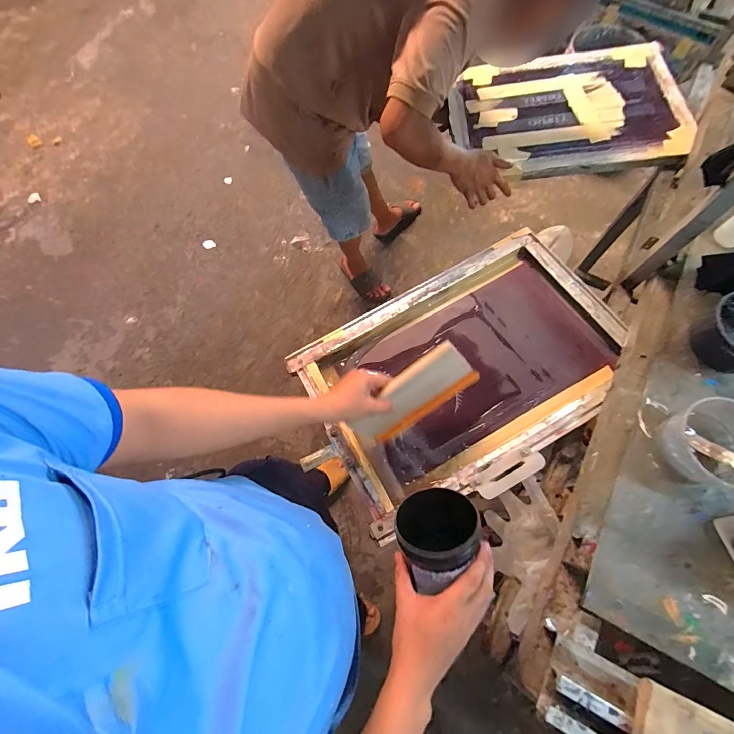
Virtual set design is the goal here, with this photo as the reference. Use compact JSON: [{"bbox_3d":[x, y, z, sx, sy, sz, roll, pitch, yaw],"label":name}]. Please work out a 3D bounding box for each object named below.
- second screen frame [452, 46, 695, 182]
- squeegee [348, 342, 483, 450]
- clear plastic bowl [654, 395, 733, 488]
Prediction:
[{"bbox_3d":[0.474,-0.628,0.922,0.529,0.035,0.394,-2,71,7],"label":"second screen frame"},{"bbox_3d":[0.075,0.061,0.639,0.225,0.128,0.020,-40,46,14],"label":"squeegee"},{"bbox_3d":[0.477,0.109,0.523,0.119,0.079,0.112,-23,72,-7],"label":"clear plastic bowl"}]

